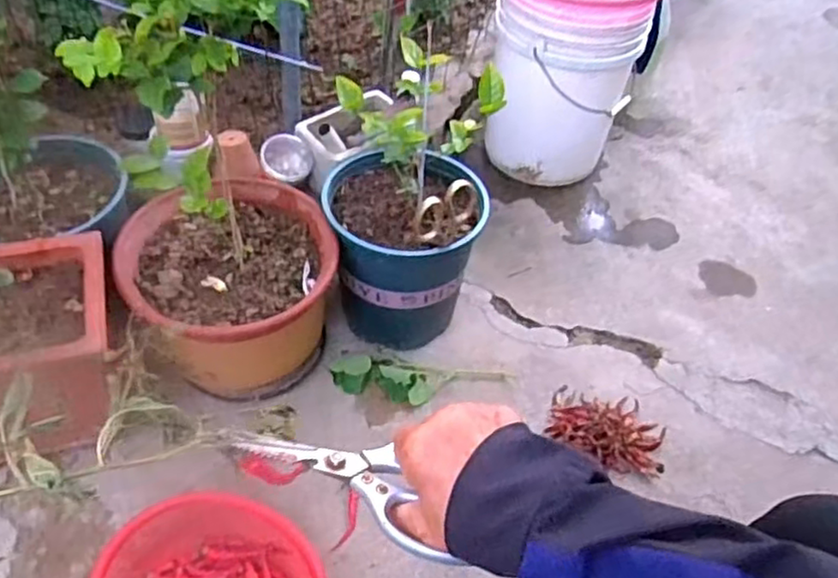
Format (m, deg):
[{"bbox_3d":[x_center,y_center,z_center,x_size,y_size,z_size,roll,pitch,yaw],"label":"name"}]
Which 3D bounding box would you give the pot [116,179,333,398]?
[{"bbox_3d":[-0.287,0.001,1.067,0.293,0.199,0.290,2,48,-3],"label":"pot"}]

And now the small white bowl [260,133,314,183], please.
[{"bbox_3d":[-0.226,-0.218,1.166,0.083,0.045,0.083,1,86,-14],"label":"small white bowl"}]

